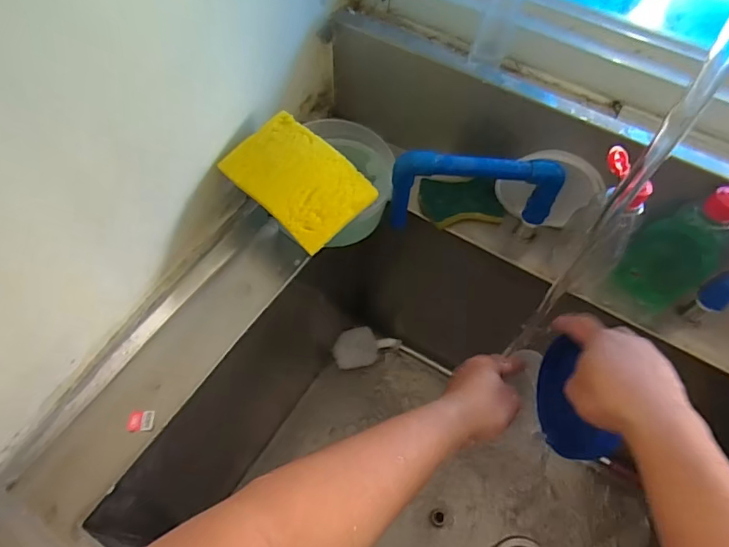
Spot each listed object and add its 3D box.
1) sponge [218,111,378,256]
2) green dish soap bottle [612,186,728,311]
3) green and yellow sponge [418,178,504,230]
[{"bbox_3d":[-0.072,-0.100,0.501,0.140,0.038,0.096,38,64,18],"label":"sponge"},{"bbox_3d":[0.330,-0.031,0.497,0.073,0.158,0.054,37,64,18],"label":"green dish soap bottle"},{"bbox_3d":[0.120,-0.090,0.590,0.099,0.019,0.065,-2,59,-5],"label":"green and yellow sponge"}]

